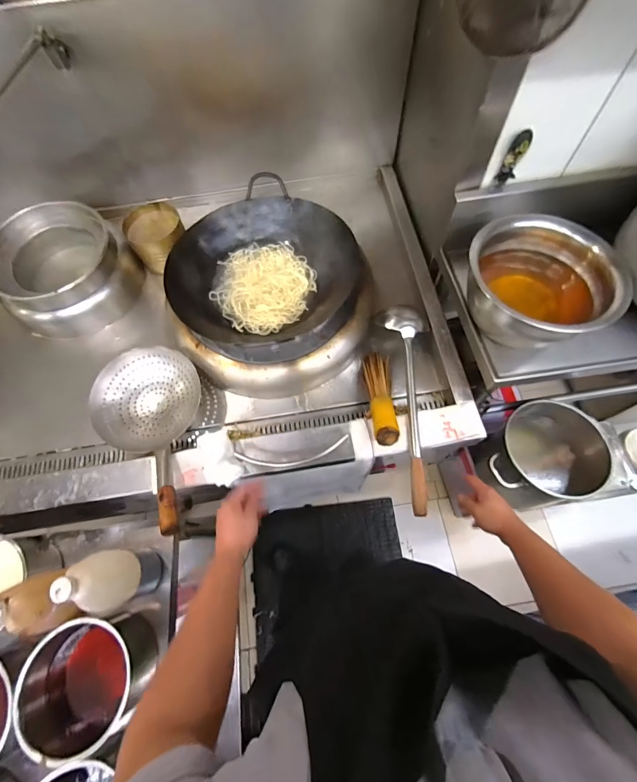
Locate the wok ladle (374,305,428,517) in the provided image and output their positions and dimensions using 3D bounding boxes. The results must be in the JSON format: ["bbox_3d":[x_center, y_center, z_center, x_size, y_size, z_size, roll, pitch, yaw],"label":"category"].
[{"bbox_3d":[0.202,0.013,0.813,0.096,0.085,0.513,1,66,3],"label":"wok ladle"}]

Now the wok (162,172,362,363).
[{"bbox_3d":[-0.138,-0.269,0.849,0.399,0.150,0.404,-1,66,2],"label":"wok"}]

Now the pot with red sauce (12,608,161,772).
[{"bbox_3d":[-0.383,0.476,0.594,0.167,0.130,0.169,-1,66,2],"label":"pot with red sauce"}]

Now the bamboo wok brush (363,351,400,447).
[{"bbox_3d":[0.145,-0.002,0.823,0.065,0.043,0.299,0,39,2],"label":"bamboo wok brush"}]

